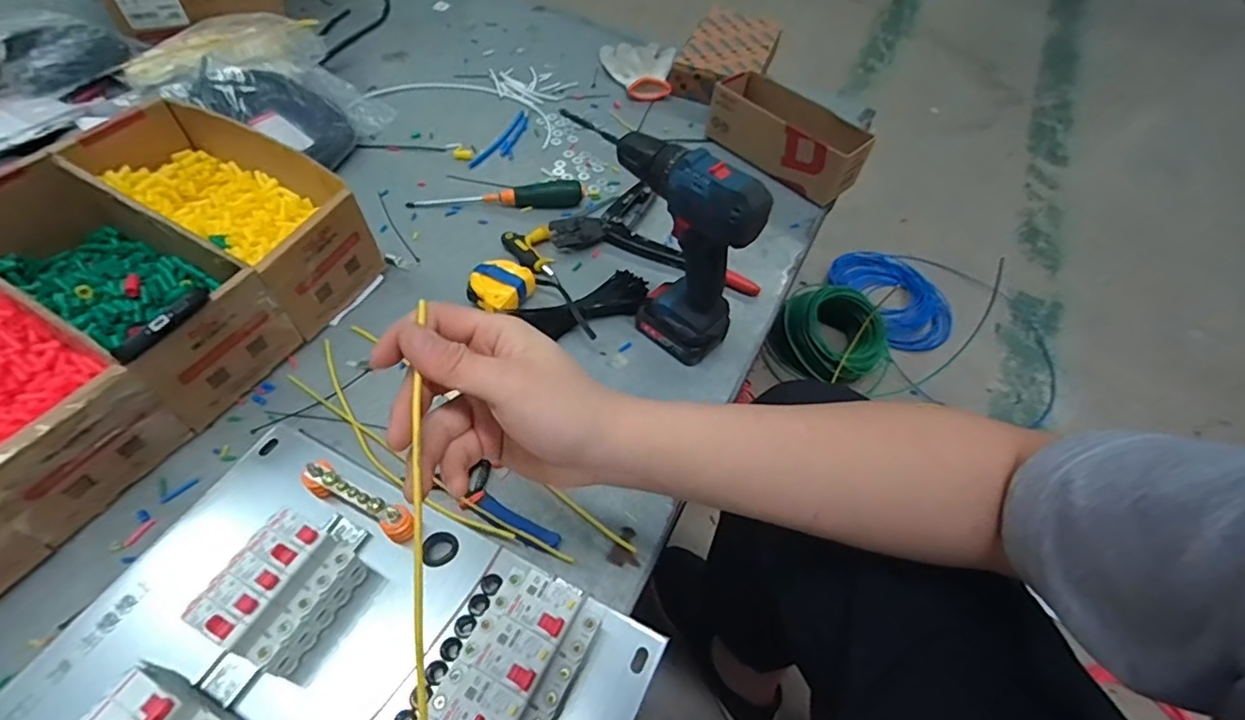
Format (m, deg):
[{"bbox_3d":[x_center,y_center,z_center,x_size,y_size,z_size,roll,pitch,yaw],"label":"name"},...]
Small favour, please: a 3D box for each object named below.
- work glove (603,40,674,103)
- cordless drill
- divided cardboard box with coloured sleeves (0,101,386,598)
[{"bbox_3d":[0.028,-0.502,0.983,0.120,0.027,0.152,0,54,-4],"label":"work glove"},{"bbox_3d":[0.047,-0.120,0.598,0.069,0.220,0.182,-34,62,-25],"label":"cordless drill"},{"bbox_3d":[-0.522,-0.026,0.535,0.330,0.123,0.531,28,57,16],"label":"divided cardboard box with coloured sleeves"}]

